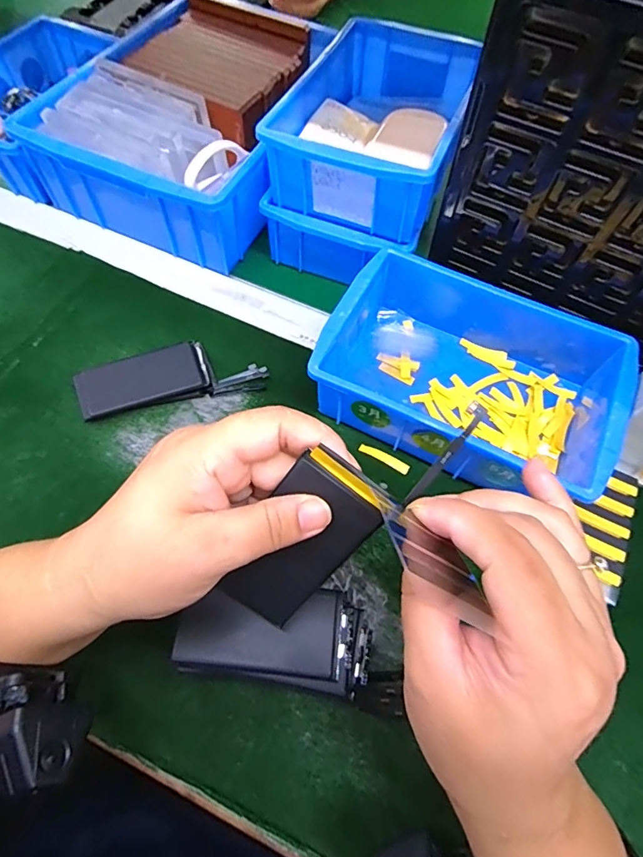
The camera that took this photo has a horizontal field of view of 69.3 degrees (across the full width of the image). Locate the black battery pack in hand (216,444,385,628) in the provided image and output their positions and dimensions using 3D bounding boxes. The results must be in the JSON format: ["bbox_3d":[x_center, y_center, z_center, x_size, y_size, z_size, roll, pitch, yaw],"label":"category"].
[{"bbox_3d":[-0.010,0.052,0.207,0.041,0.088,0.004,35,21,-2],"label":"black battery pack in hand"}]

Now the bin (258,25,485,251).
[{"bbox_3d":[0.047,-0.253,0.384,0.126,0.059,0.197,19,63,7],"label":"bin"}]

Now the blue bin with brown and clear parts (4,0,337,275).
[{"bbox_3d":[-0.122,-0.294,0.453,0.205,0.084,0.280,19,63,7],"label":"blue bin with brown and clear parts"}]

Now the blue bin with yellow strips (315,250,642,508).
[{"bbox_3d":[0.104,-0.037,0.338,0.197,0.062,0.131,28,64,11],"label":"blue bin with yellow strips"}]

